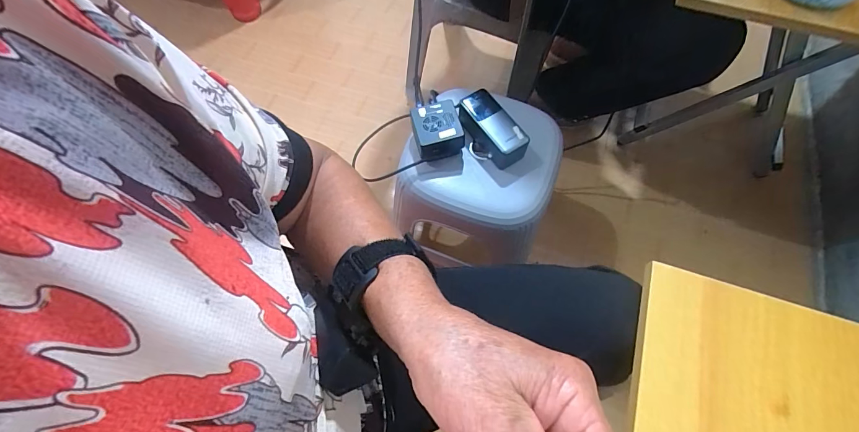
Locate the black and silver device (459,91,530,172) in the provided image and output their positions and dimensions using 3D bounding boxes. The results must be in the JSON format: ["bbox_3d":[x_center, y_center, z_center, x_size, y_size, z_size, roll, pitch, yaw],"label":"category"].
[{"bbox_3d":[0.106,-0.150,0.657,0.059,0.056,0.142,-31,69,-13],"label":"black and silver device"}]

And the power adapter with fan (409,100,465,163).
[{"bbox_3d":[0.013,-0.140,0.641,0.077,0.062,0.084,-16,67,-7],"label":"power adapter with fan"}]

